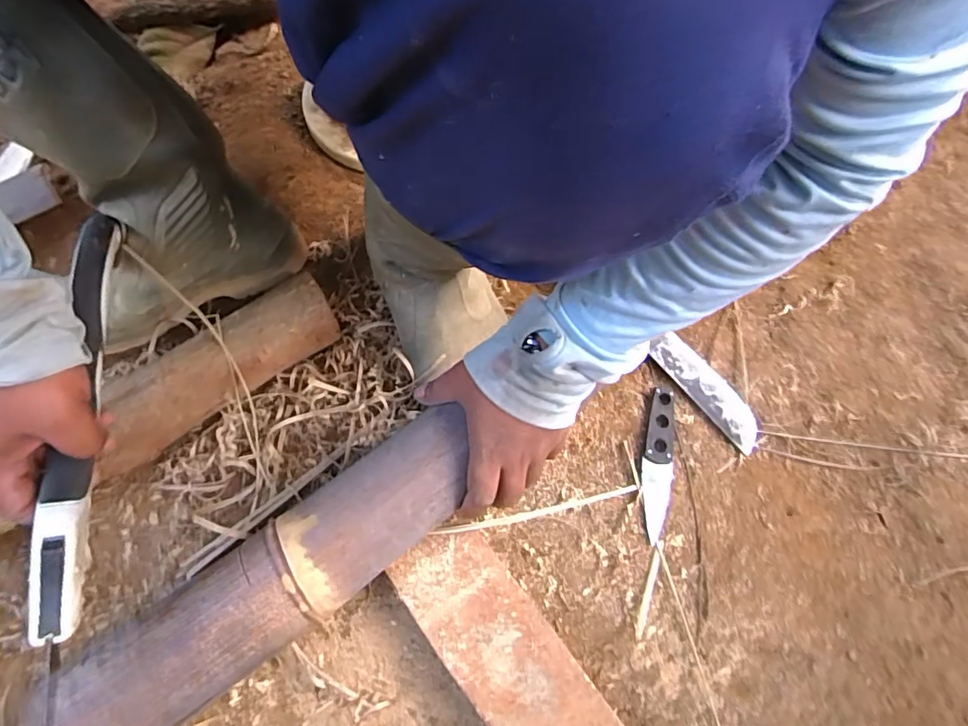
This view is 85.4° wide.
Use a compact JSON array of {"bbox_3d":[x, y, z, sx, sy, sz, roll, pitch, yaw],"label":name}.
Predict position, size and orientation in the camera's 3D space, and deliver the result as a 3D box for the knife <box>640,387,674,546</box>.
[{"bbox_3d":[0.173,0.097,0.520,0.031,0.010,0.151,14,68,4],"label":"knife"}]

